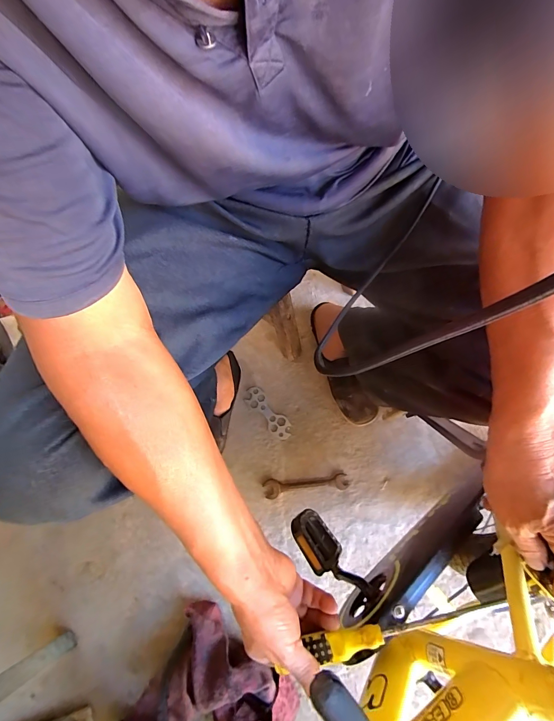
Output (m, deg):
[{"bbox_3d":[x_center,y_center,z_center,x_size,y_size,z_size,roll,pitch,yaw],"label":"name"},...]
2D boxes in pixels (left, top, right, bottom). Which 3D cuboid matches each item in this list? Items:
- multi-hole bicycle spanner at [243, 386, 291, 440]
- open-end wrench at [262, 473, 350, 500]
[{"bbox_3d":[-0.020,0.107,0.682,0.043,0.004,0.128,-38,74,-10],"label":"multi-hole bicycle spanner"},{"bbox_3d":[0.055,0.239,0.633,0.159,0.006,0.033,-6,72,0],"label":"open-end wrench"}]

